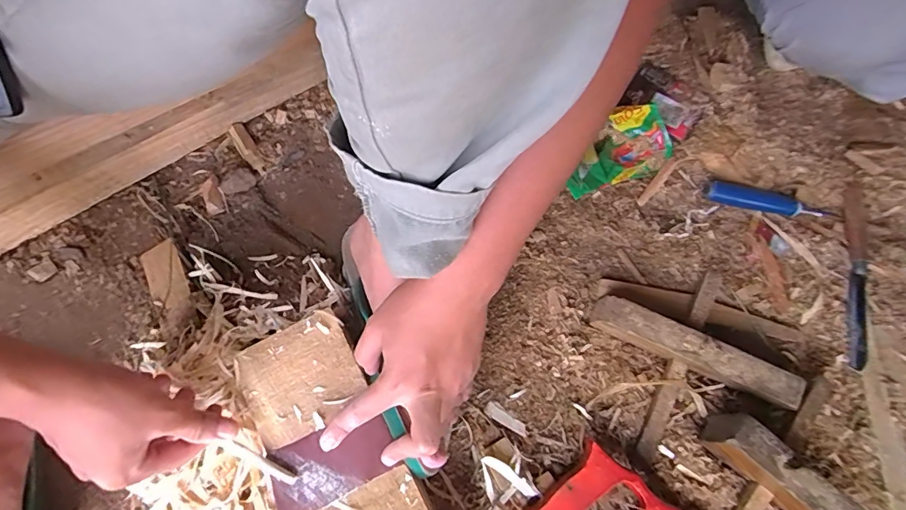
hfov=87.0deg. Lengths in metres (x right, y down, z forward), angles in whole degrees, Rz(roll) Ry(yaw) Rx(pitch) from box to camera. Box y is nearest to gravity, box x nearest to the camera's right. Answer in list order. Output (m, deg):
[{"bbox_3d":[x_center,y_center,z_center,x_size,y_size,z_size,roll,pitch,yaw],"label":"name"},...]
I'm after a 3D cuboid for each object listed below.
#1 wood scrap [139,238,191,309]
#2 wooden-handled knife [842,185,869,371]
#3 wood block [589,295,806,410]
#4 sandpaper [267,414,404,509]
[{"bbox_3d":[-0.287,0.021,0.475,0.041,0.005,0.078,-36,66,0],"label":"wood scrap"},{"bbox_3d":[0.446,0.017,0.524,0.027,0.011,0.220,17,67,4],"label":"wooden-handled knife"},{"bbox_3d":[0.227,0.091,0.457,0.183,0.047,0.029,25,68,8],"label":"wood block"},{"bbox_3d":[-0.096,0.165,0.380,0.096,0.006,0.054,-21,66,-7],"label":"sandpaper"}]

